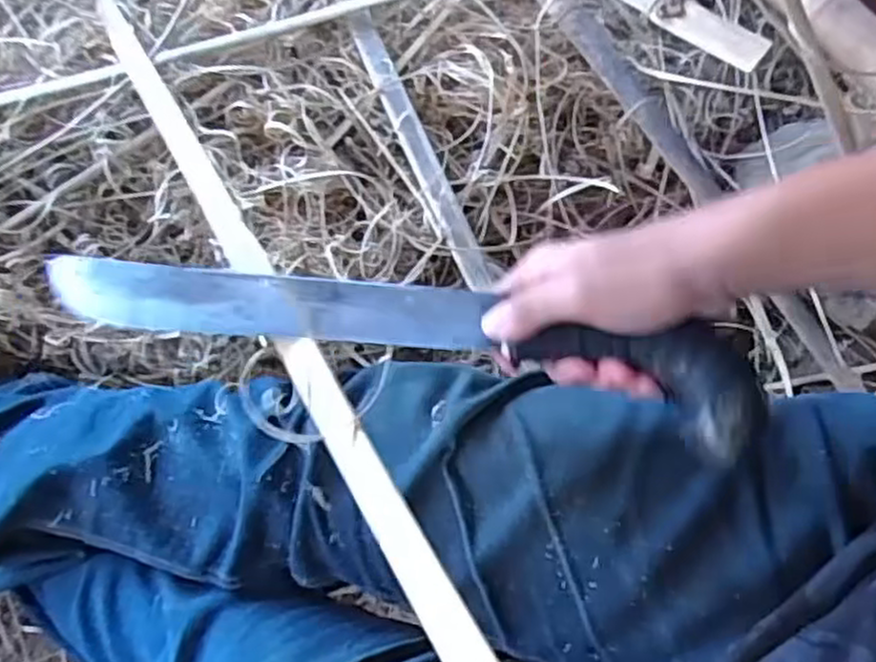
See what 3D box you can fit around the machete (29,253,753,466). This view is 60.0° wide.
[{"bbox_3d":[-0.037,-0.002,0.393,0.378,0.024,0.055,9,62,17],"label":"machete"}]

